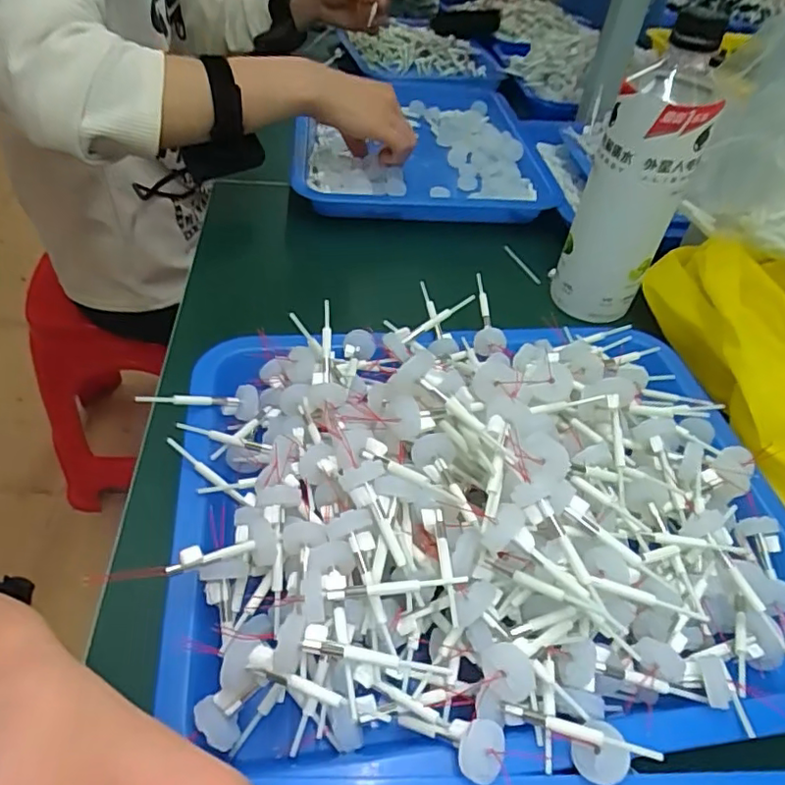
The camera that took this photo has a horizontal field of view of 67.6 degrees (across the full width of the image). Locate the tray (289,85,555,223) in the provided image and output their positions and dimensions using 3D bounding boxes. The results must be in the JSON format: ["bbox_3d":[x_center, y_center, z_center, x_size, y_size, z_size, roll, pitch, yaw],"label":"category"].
[{"bbox_3d":[0.033,-0.286,0.670,0.259,0.037,0.366,3,46,-4],"label":"tray"}]

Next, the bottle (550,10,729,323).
[{"bbox_3d":[0.176,-0.152,0.428,0.067,0.200,0.058,22,48,14],"label":"bottle"}]

